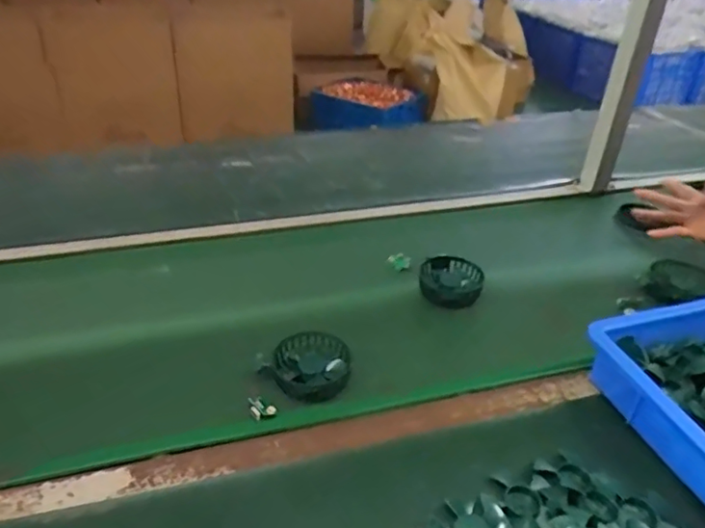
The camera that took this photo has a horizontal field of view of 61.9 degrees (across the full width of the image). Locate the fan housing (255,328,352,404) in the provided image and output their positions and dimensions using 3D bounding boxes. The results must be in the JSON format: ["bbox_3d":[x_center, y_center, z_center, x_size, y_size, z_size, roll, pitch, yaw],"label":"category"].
[{"bbox_3d":[-0.042,0.115,0.673,0.085,0.030,0.100,26,40,32],"label":"fan housing"}]

